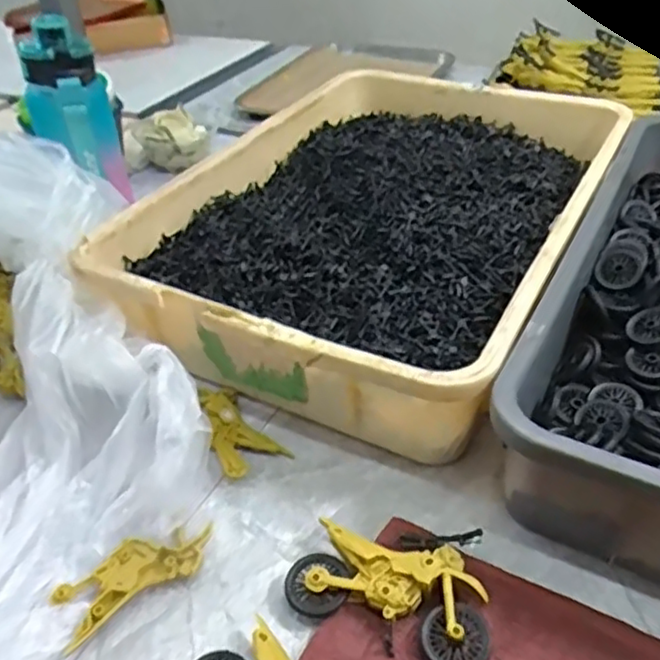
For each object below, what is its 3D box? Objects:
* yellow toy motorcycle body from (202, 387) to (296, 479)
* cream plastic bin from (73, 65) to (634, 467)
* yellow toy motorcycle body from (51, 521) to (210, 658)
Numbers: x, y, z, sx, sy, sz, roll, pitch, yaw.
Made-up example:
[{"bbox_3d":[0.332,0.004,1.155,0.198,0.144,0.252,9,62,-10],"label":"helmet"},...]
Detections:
[{"bbox_3d":[-0.071,0.073,0.500,0.045,0.021,0.083,-23,42,-22],"label":"yellow toy motorcycle body"},{"bbox_3d":[0.060,-0.115,0.662,0.357,0.095,0.525,16,43,24],"label":"cream plastic bin"},{"bbox_3d":[-0.118,0.149,0.406,0.096,0.014,0.039,-26,43,-25],"label":"yellow toy motorcycle body"}]

